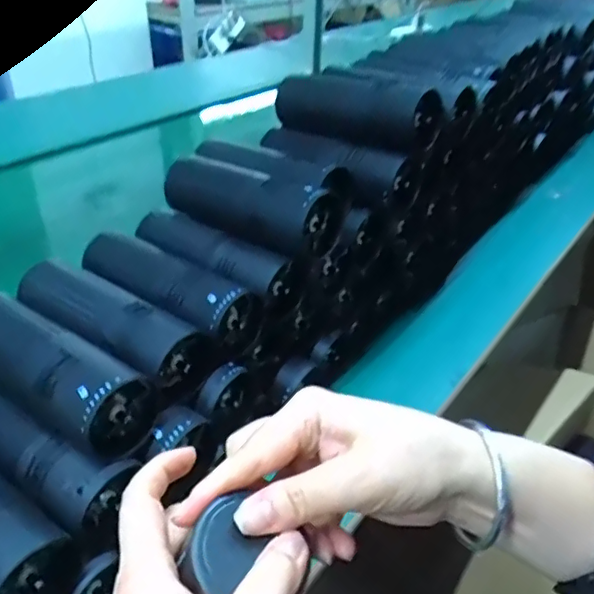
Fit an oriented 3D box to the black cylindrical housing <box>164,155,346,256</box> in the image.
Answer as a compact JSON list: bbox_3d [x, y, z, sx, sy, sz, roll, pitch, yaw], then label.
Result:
[{"bbox_3d":[-0.044,-0.084,0.487,0.163,0.047,0.054,25,41,30],"label":"black cylindrical housing"}]

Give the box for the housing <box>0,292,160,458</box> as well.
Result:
[{"bbox_3d":[-0.172,0.044,0.384,0.165,0.051,0.055,21,39,26],"label":"housing"}]

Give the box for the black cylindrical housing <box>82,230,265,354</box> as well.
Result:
[{"bbox_3d":[-0.109,-0.008,0.464,0.166,0.045,0.060,22,39,27],"label":"black cylindrical housing"}]

